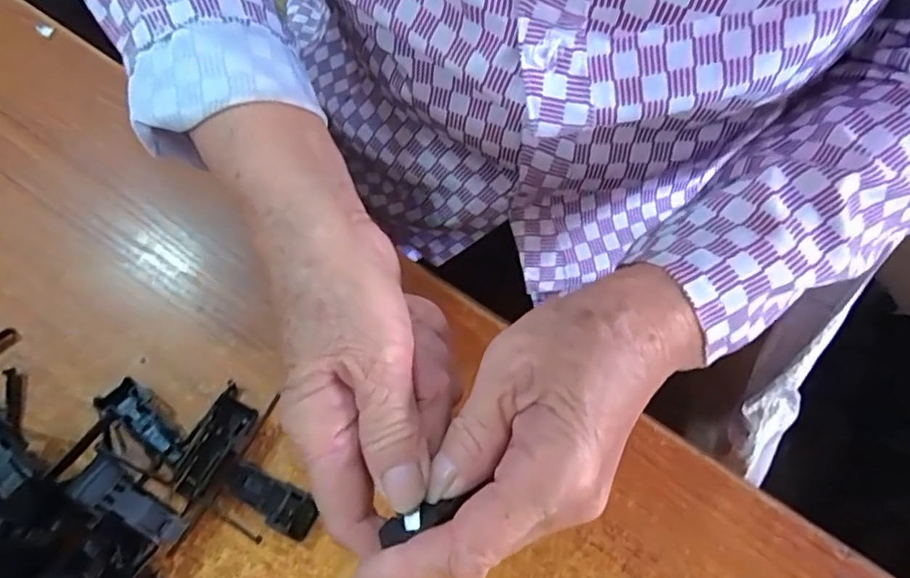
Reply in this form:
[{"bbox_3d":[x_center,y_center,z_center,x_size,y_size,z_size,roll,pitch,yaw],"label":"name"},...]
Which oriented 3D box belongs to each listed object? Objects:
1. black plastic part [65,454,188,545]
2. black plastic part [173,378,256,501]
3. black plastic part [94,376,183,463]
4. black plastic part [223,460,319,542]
[{"bbox_3d":[-0.141,0.094,0.254,0.050,0.007,0.018,46,72,-21],"label":"black plastic part"},{"bbox_3d":[-0.118,0.075,0.286,0.024,0.015,0.054,24,71,7],"label":"black plastic part"},{"bbox_3d":[-0.154,0.065,0.287,0.052,0.016,0.018,39,73,12],"label":"black plastic part"},{"bbox_3d":[-0.089,0.100,0.279,0.048,0.015,0.019,27,71,8],"label":"black plastic part"}]

